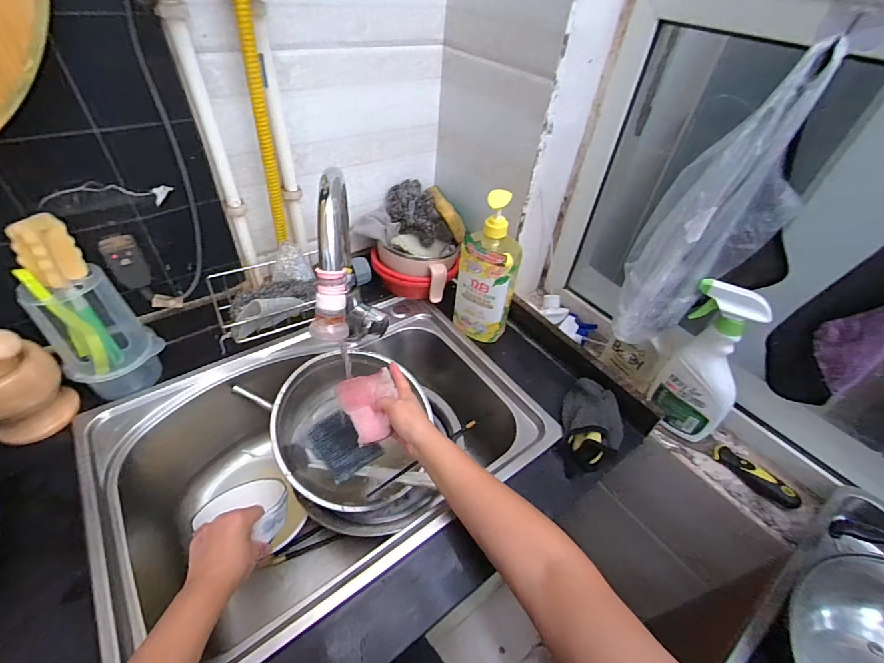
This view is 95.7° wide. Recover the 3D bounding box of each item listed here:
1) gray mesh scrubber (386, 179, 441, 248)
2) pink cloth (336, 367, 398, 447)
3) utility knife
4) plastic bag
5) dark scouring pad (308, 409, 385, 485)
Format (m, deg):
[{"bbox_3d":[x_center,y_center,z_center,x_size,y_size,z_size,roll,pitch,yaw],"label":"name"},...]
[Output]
[{"bbox_3d":[-0.060,-0.232,0.782,0.103,0.099,0.065,9,44,3],"label":"gray mesh scrubber"},{"bbox_3d":[-0.103,0.106,0.579,0.077,0.035,0.096,-15,48,-21],"label":"pink cloth"},{"bbox_3d":[0.450,0.209,0.576,0.024,0.031,0.109,-26,53,-29],"label":"utility knife"},{"bbox_3d":[0.339,-0.140,0.502,0.137,0.323,0.139,23,47,16],"label":"plastic bag"},{"bbox_3d":[-0.160,0.179,0.657,0.080,0.017,0.110,-26,53,-29],"label":"dark scouring pad"}]

